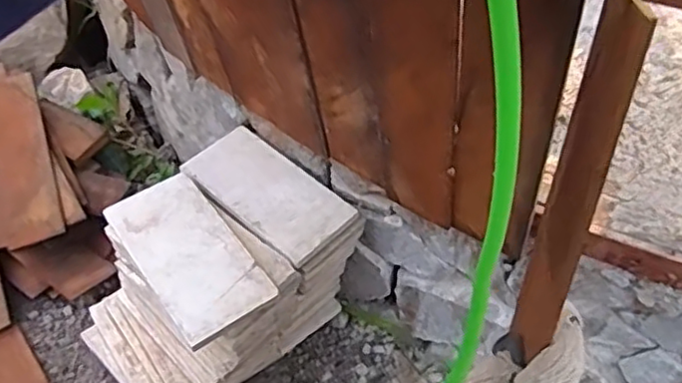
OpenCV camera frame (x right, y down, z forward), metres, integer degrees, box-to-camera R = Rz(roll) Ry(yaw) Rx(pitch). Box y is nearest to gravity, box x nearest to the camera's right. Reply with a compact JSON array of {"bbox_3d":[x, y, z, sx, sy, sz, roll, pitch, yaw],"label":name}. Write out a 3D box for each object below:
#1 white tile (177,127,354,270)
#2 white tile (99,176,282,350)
[{"bbox_3d":[-0.086,-0.002,0.758,0.203,0.009,0.104,34,56,27],"label":"white tile"},{"bbox_3d":[-0.161,0.062,0.689,0.101,0.013,0.203,-29,54,-24],"label":"white tile"}]

